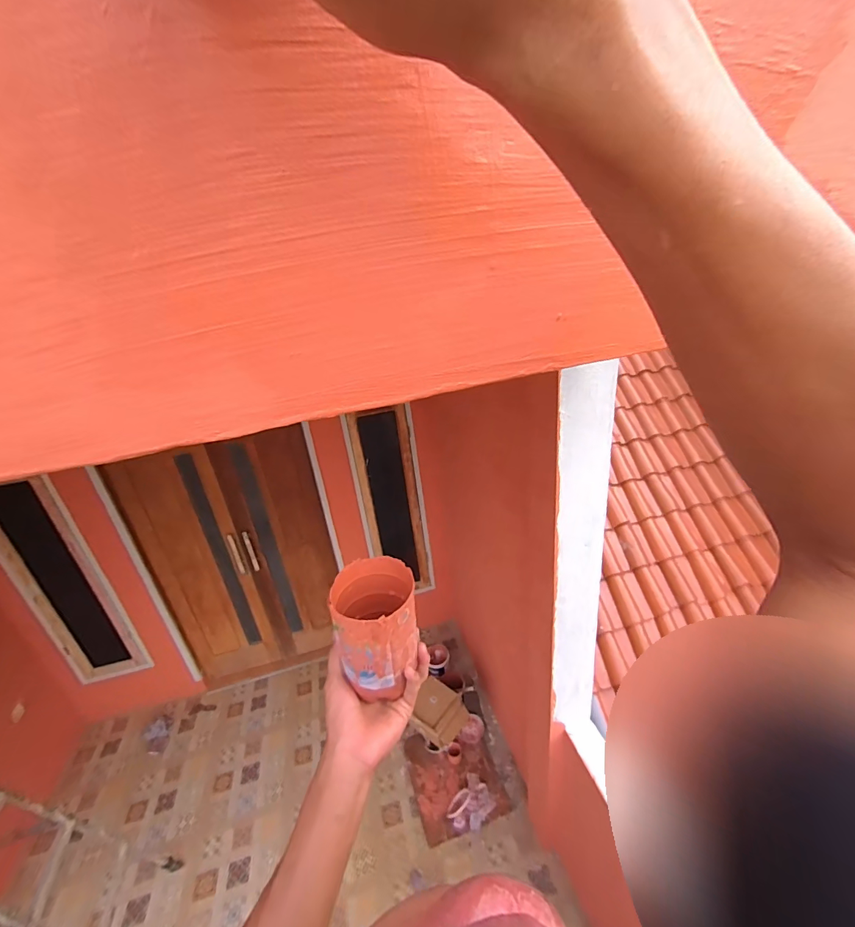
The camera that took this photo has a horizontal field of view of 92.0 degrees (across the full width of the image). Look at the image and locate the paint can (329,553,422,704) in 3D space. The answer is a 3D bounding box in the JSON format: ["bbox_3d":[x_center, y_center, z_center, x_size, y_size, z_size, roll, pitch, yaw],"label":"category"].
[{"bbox_3d":[-0.055,0.175,0.445,0.080,0.115,0.087,-11,25,-6],"label":"paint can"}]

